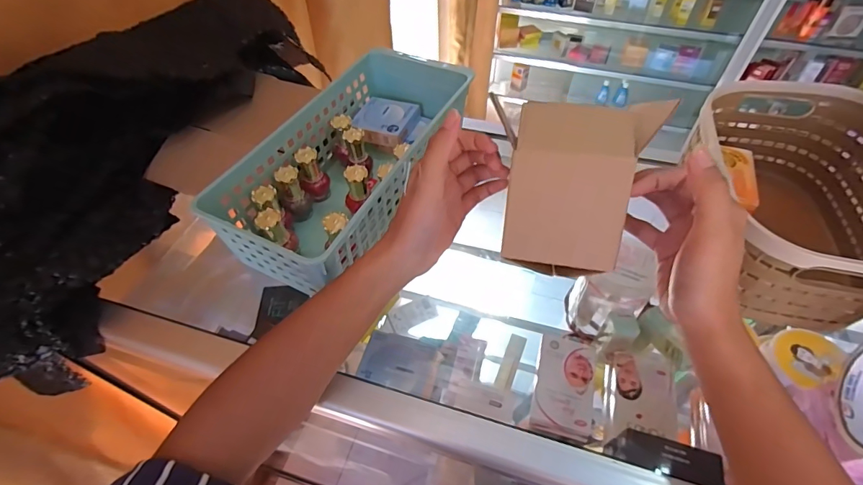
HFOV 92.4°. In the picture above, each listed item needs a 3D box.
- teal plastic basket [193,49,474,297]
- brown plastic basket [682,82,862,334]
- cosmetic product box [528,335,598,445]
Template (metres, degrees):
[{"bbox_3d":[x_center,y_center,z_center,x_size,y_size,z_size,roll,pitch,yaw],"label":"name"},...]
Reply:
[{"bbox_3d":[-0.079,-0.087,0.435,0.139,0.076,0.293,19,54,15],"label":"teal plastic basket"},{"bbox_3d":[0.323,-0.040,0.380,0.158,0.114,0.232,10,52,8],"label":"brown plastic basket"},{"bbox_3d":[0.176,0.188,0.543,0.072,0.023,0.126,13,53,11],"label":"cosmetic product box"}]

